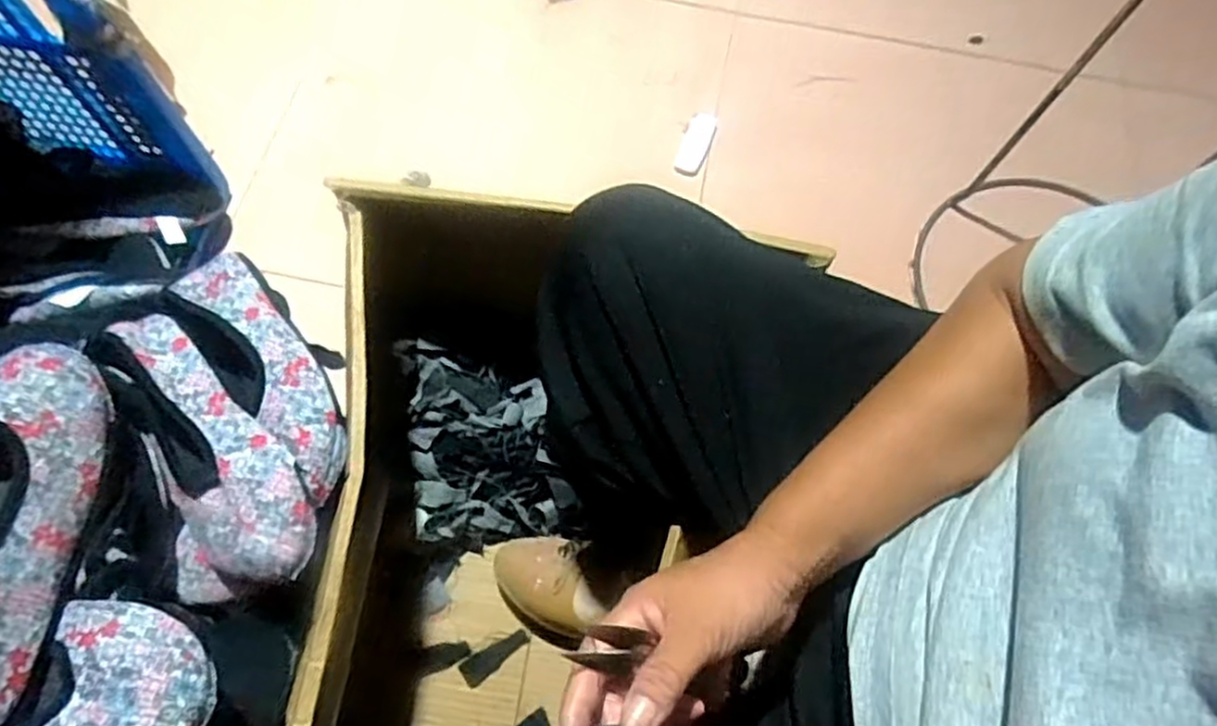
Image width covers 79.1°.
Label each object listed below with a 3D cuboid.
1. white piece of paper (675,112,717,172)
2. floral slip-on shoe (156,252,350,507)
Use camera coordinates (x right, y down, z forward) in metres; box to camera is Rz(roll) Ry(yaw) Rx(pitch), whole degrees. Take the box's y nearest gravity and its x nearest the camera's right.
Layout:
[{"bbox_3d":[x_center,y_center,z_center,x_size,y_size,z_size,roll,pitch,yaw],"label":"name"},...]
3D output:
[{"bbox_3d":[0.121,-0.309,1.028,0.037,0.016,0.085,22,81,7],"label":"white piece of paper"},{"bbox_3d":[-0.284,0.006,0.621,0.079,0.060,0.241,-39,73,-17],"label":"floral slip-on shoe"}]

